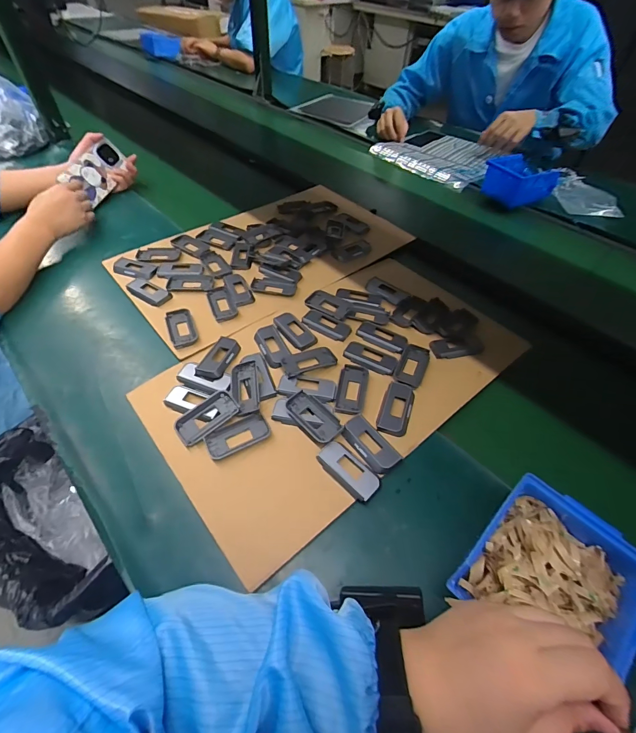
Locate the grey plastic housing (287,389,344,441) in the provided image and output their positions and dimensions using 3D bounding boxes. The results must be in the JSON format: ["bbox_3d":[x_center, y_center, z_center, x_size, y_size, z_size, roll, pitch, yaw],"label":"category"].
[{"bbox_3d":[-0.007,0.063,0.450,0.037,0.011,0.075,-35,60,-27],"label":"grey plastic housing"}]

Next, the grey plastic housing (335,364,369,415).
[{"bbox_3d":[0.046,0.030,0.490,0.037,0.010,0.083,10,51,5],"label":"grey plastic housing"}]

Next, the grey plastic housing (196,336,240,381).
[{"bbox_3d":[-0.138,-0.015,0.514,0.039,0.011,0.078,15,51,9],"label":"grey plastic housing"}]

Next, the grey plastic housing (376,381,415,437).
[{"bbox_3d":[0.101,0.053,0.471,0.038,0.011,0.081,17,52,11],"label":"grey plastic housing"}]

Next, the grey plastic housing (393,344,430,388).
[{"bbox_3d":[0.134,-0.002,0.521,0.038,0.006,0.082,22,53,14],"label":"grey plastic housing"}]

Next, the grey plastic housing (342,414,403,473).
[{"bbox_3d":[0.063,0.092,0.439,0.038,0.008,0.072,-27,57,-23],"label":"grey plastic housing"}]

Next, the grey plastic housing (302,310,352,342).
[{"bbox_3d":[0.013,-0.064,0.564,0.078,0.005,0.037,28,54,18],"label":"grey plastic housing"}]

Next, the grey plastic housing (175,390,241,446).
[{"bbox_3d":[-0.137,0.061,0.451,0.075,0.015,0.036,-34,60,-27],"label":"grey plastic housing"}]

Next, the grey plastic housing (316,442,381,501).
[{"bbox_3d":[0.035,0.118,0.420,0.036,0.012,0.074,-36,61,-28],"label":"grey plastic housing"}]

